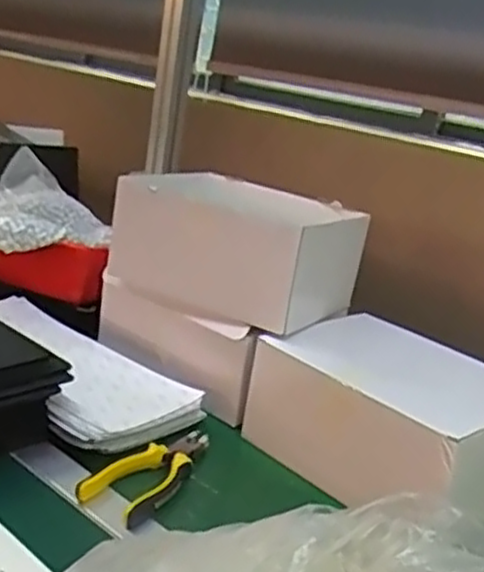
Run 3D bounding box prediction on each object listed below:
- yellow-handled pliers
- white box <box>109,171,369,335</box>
[{"bbox_3d":[-0.081,0.172,0.686,0.065,0.020,0.161,17,19,24],"label":"yellow-handled pliers"},{"bbox_3d":[-0.003,-0.046,0.868,0.246,0.122,0.185,20,20,31],"label":"white box"}]

